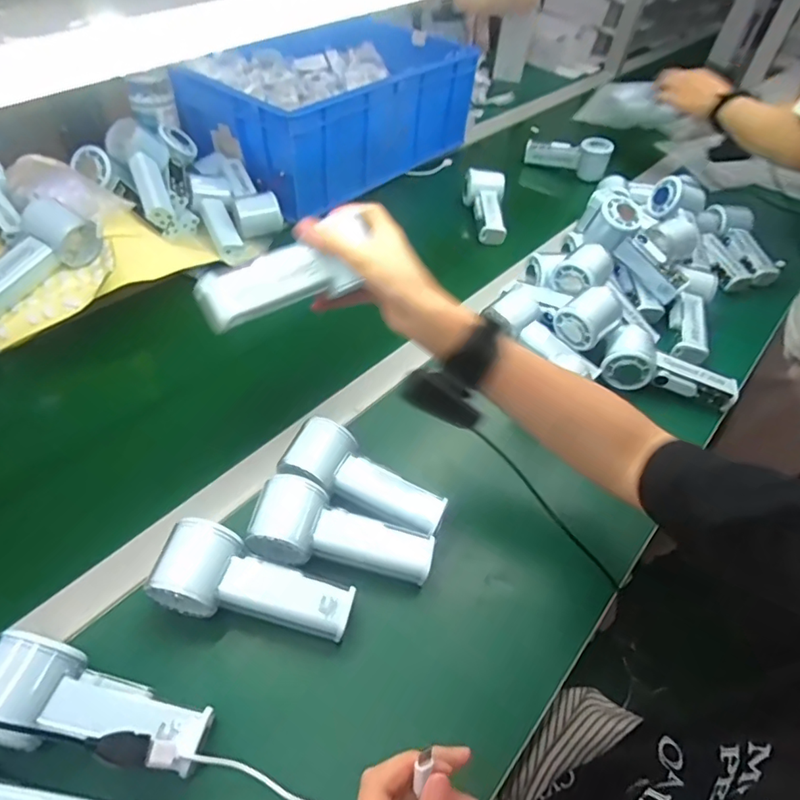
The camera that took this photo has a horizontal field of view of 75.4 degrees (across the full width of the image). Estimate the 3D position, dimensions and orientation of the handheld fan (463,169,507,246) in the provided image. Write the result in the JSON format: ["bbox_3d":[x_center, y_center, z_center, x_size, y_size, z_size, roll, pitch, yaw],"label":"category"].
[{"bbox_3d":[0.143,-0.305,0.832,0.060,0.053,0.140,0,64,-6],"label":"handheld fan"}]

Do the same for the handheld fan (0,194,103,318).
[{"bbox_3d":[-0.408,-0.150,0.562,0.080,0.047,0.153,24,65,15],"label":"handheld fan"}]

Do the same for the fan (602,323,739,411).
[{"bbox_3d":[0.315,-0.039,0.600,0.153,0.048,0.062,16,49,9],"label":"fan"}]

